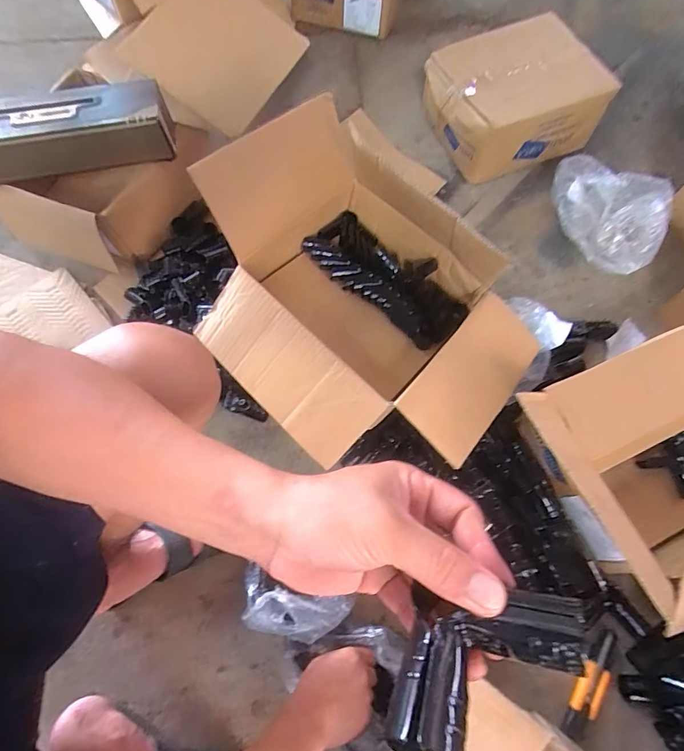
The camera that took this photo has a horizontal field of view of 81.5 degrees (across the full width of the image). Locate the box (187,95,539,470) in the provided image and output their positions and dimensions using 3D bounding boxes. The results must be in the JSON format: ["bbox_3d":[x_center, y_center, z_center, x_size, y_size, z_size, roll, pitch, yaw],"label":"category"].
[{"bbox_3d":[0.030,-0.107,0.592,0.492,0.206,0.406,43,75,14],"label":"box"}]

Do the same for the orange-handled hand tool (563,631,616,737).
[{"bbox_3d":[0.361,0.446,0.579,0.039,0.025,0.151,31,72,11],"label":"orange-handled hand tool"}]

